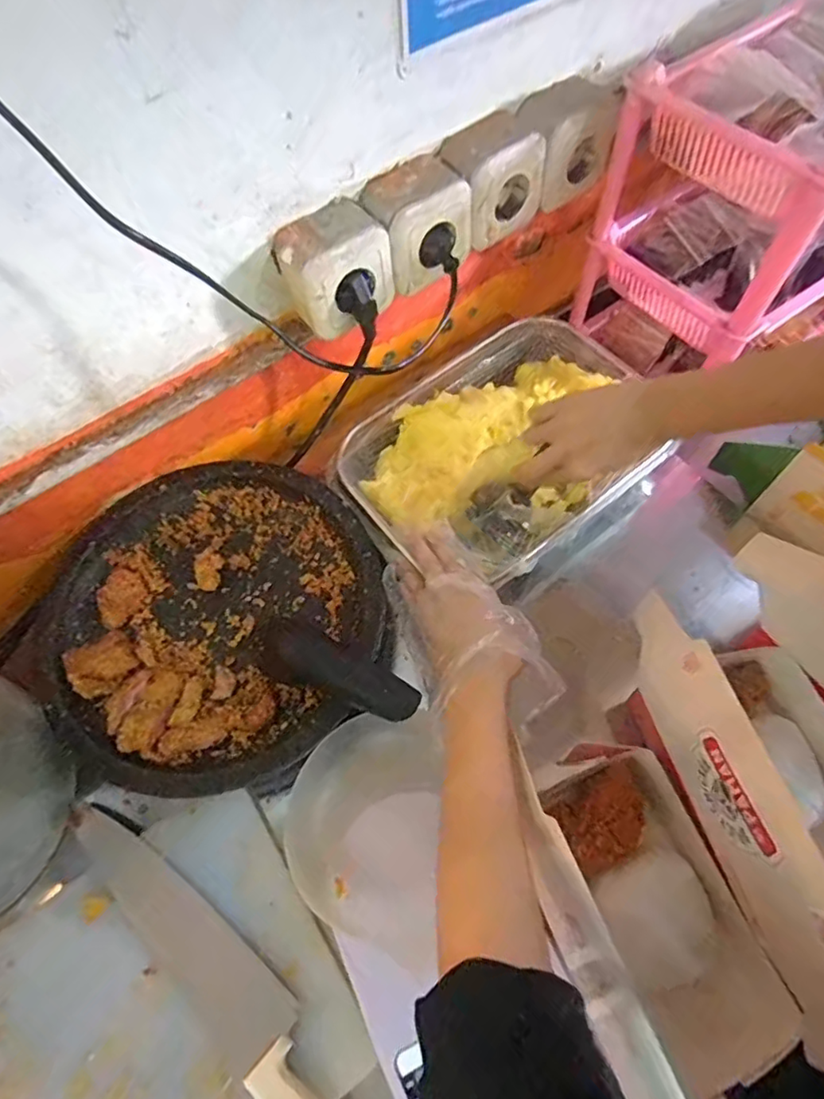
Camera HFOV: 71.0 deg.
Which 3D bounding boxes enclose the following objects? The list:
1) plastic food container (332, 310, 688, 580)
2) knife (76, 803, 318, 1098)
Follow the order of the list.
[{"bbox_3d":[0.090,-0.099,0.560,0.293,0.070,0.220,-33,67,-12],"label":"plastic food container"},{"bbox_3d":[-0.138,0.313,0.413,0.340,0.025,0.055,36,71,18],"label":"knife"}]

